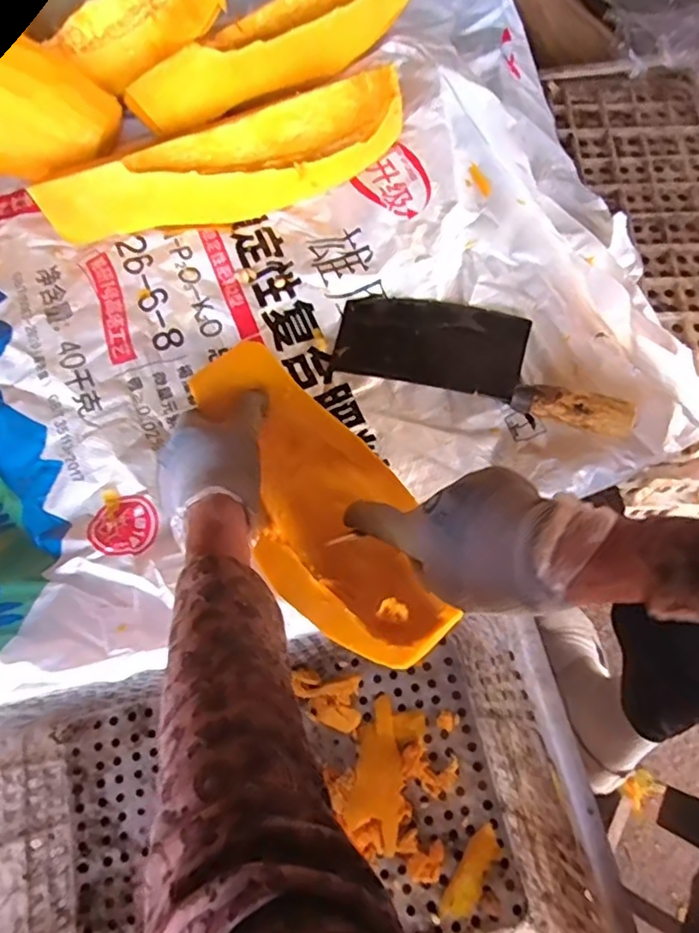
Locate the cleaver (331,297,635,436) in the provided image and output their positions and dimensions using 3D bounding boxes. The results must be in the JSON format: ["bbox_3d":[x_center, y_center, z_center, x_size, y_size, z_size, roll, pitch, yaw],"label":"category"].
[{"bbox_3d":[0.118,-0.102,0.556,0.261,0.043,0.090,19,70,8],"label":"cleaver"}]

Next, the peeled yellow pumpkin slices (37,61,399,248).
[{"bbox_3d":[-0.124,-0.303,0.610,0.356,0.064,0.083,-14,69,-5],"label":"peeled yellow pumpkin slices"}]

